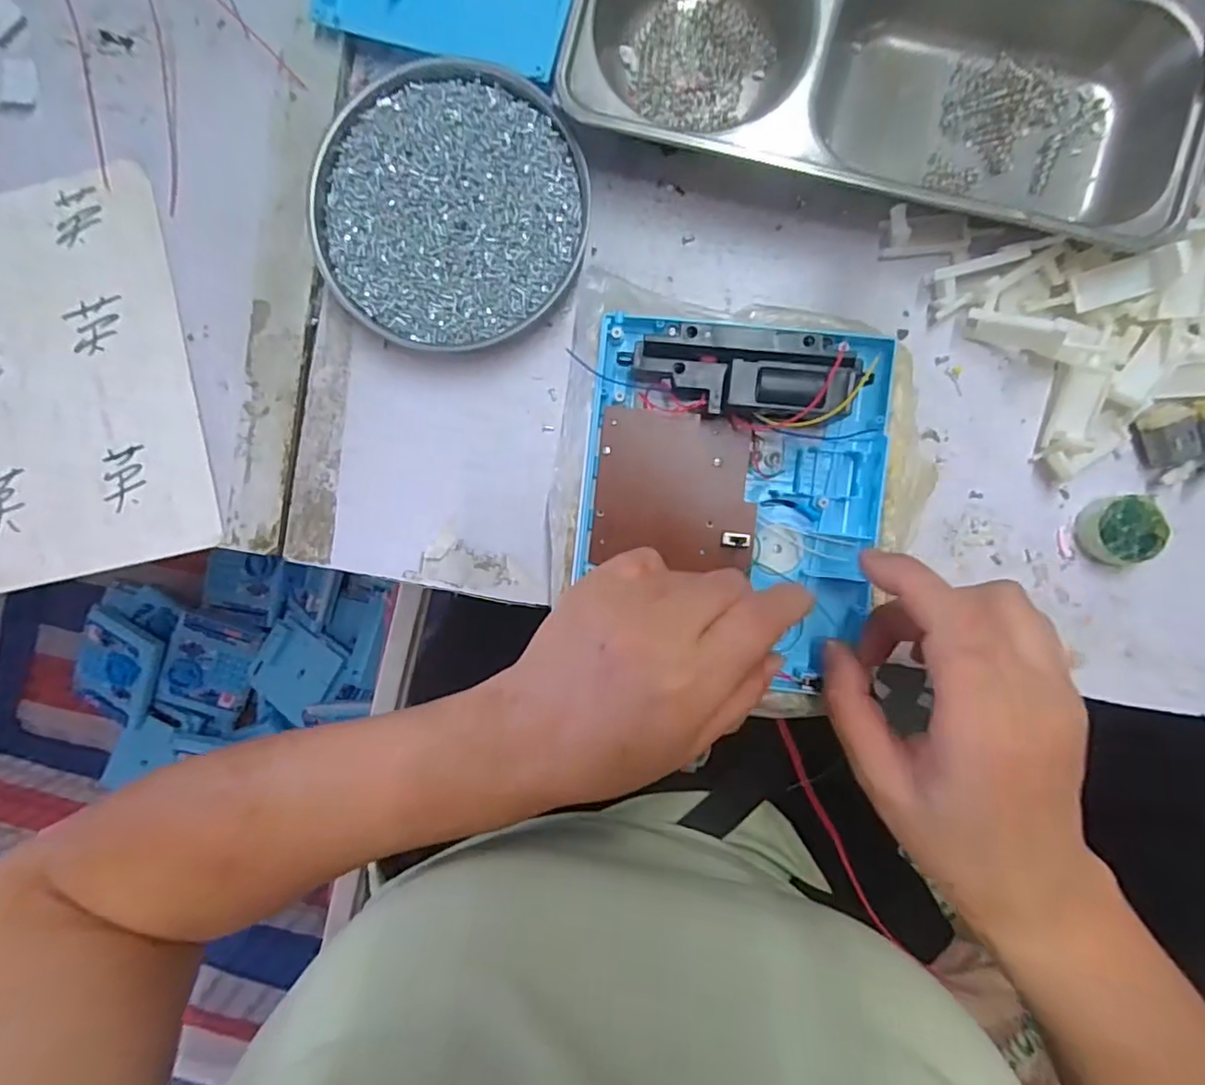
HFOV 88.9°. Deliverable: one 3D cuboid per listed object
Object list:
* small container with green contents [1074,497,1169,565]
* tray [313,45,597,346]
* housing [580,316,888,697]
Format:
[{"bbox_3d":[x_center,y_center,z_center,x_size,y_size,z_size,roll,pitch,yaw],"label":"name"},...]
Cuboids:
[{"bbox_3d":[0.253,-0.006,0.299,0.031,0.016,0.033,0,93,4],"label":"small container with green contents"},{"bbox_3d":[-0.077,-0.168,0.309,0.131,0.019,0.133,0,93,4],"label":"tray"},{"bbox_3d":[0.057,-0.017,0.272,0.133,0.038,0.157,8,95,4],"label":"housing"}]

